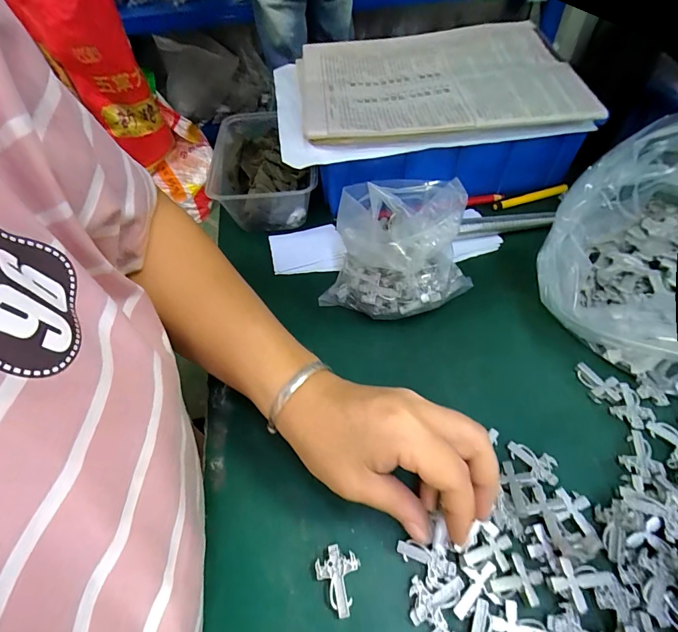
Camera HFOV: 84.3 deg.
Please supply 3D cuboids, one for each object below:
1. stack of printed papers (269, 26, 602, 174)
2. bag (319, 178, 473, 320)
[{"bbox_3d":[0.075,-0.244,0.387,0.278,0.029,0.217,-11,56,3],"label":"stack of printed papers"},{"bbox_3d":[0.052,-0.055,0.322,0.110,0.095,0.094,23,59,20],"label":"bag"}]

